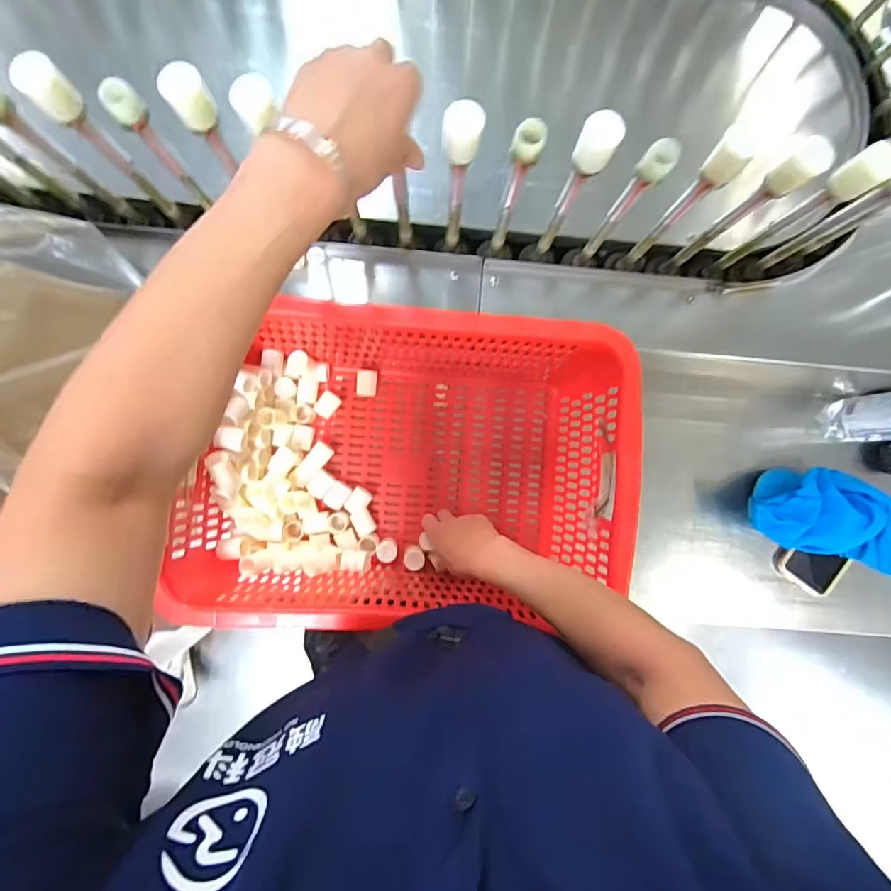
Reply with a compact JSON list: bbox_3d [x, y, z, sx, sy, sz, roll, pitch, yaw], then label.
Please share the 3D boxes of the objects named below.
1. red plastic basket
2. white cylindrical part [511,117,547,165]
[{"bbox_3d":[-0.047,0.021,0.610,0.500,0.200,0.333,4,86,-5],"label":"red plastic basket"},{"bbox_3d":[0.062,-0.229,0.365,0.023,0.025,0.018,18,85,-4],"label":"white cylindrical part"}]

